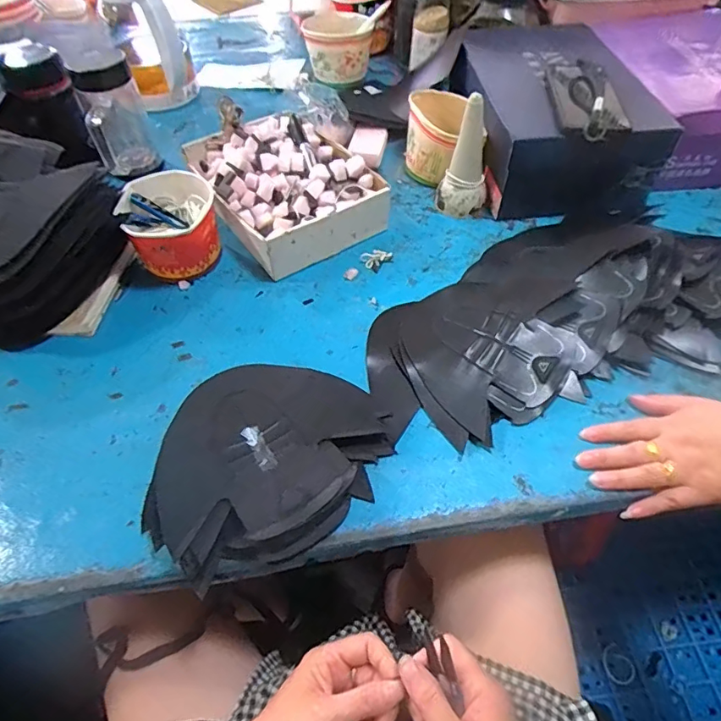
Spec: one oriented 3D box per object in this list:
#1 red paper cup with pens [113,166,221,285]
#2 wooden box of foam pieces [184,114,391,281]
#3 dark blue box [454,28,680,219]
[{"bbox_3d":[-0.223,-0.155,0.599,0.101,0.090,0.118,-15,53,-9],"label":"red paper cup with pens"},{"bbox_3d":[-0.103,-0.235,0.667,0.191,0.071,0.258,-30,57,-19],"label":"wooden box of foam pieces"},{"bbox_3d":[0.261,-0.347,0.695,0.217,0.124,0.312,-7,52,-3],"label":"dark blue box"}]

